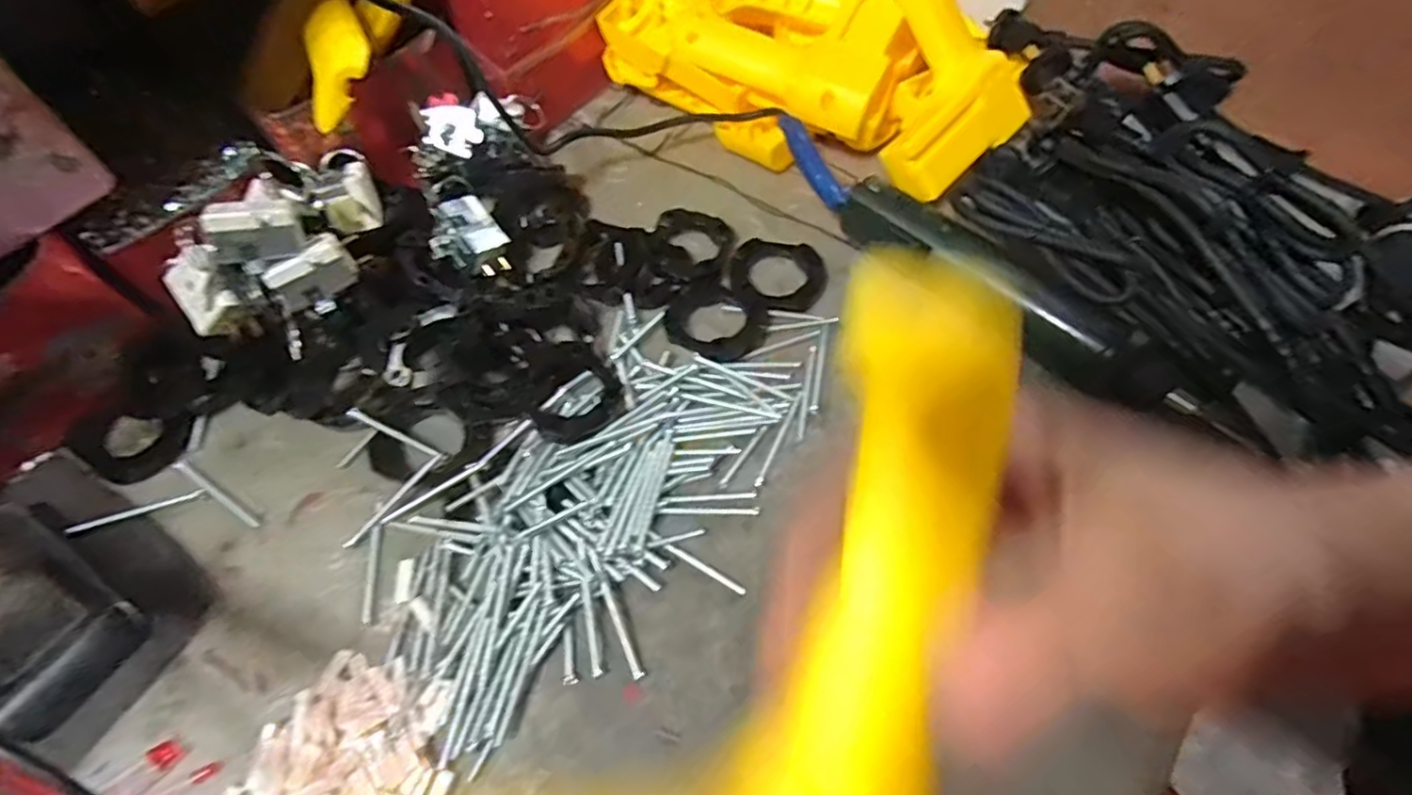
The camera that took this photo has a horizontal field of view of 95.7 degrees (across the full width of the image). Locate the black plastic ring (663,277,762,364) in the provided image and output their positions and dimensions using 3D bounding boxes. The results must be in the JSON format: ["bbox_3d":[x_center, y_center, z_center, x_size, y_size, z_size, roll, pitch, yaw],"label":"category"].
[{"bbox_3d":[0.005,-0.048,0.379,0.060,0.008,0.052,35,66,18],"label":"black plastic ring"}]

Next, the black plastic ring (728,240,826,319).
[{"bbox_3d":[0.045,-0.078,0.401,0.060,0.006,0.057,0,60,0],"label":"black plastic ring"}]

